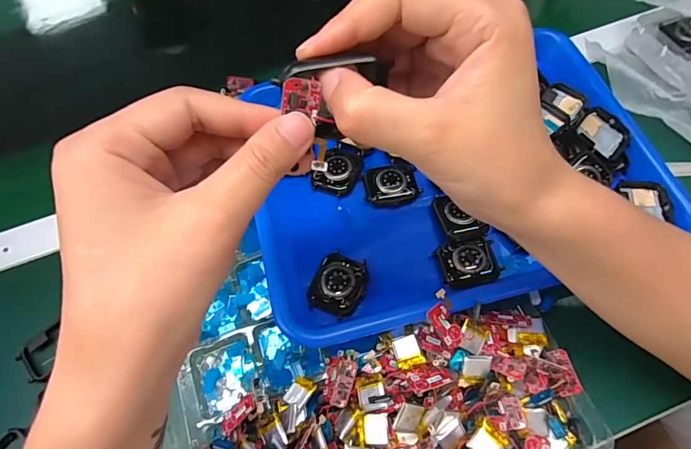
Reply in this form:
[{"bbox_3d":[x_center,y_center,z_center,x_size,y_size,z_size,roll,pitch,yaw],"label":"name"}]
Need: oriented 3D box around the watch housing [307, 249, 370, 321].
[{"bbox_3d":[-0.004,0.044,0.304,0.037,0.012,0.045,18,65,13],"label":"watch housing"}]

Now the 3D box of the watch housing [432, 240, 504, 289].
[{"bbox_3d":[0.091,0.028,0.309,0.043,0.012,0.032,-12,63,-2],"label":"watch housing"}]

